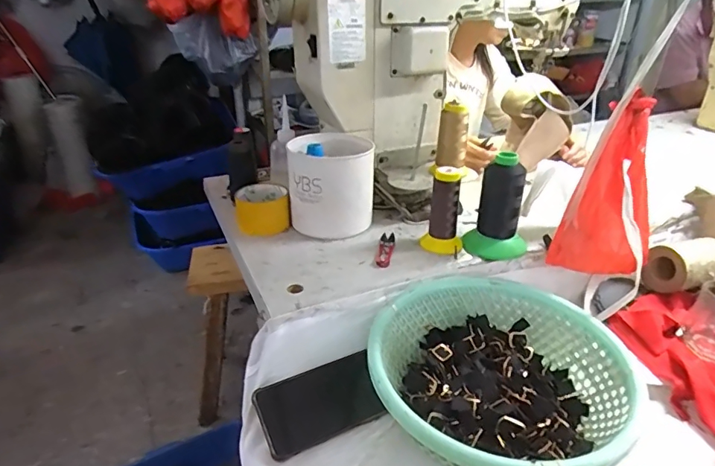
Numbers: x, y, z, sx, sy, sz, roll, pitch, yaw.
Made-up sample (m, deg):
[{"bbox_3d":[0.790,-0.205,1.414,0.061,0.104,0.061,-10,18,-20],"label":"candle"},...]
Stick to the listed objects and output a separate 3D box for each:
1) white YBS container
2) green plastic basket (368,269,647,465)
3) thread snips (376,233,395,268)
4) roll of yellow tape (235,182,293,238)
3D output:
[{"bbox_3d":[-0.040,-0.075,0.728,0.122,0.124,0.126,-1,29,-3],"label":"white YBS container"},{"bbox_3d":[0.144,0.152,0.515,0.265,0.072,0.260,-24,37,-37],"label":"green plastic basket"},{"bbox_3d":[0.040,0.025,0.679,0.022,0.010,0.102,4,29,7],"label":"thread snips"},{"bbox_3d":[-0.149,-0.035,0.753,0.083,0.062,0.074,-4,29,-8],"label":"roll of yellow tape"}]

